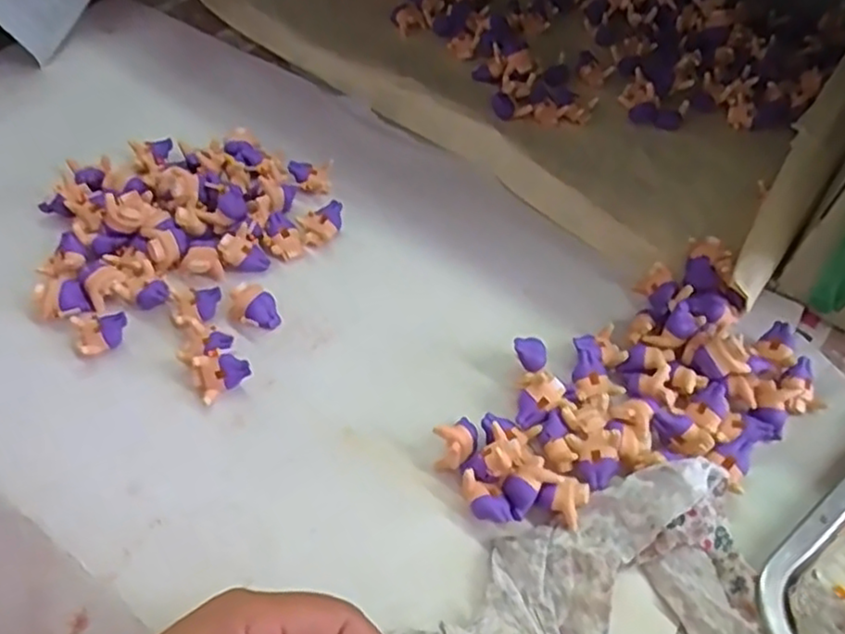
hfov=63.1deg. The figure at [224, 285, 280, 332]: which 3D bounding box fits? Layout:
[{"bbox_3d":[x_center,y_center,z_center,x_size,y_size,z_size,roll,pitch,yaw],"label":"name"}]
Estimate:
[{"bbox_3d":[-0.102,-0.006,0.411,0.028,0.015,0.029,-17,59,-13],"label":"figure"}]

